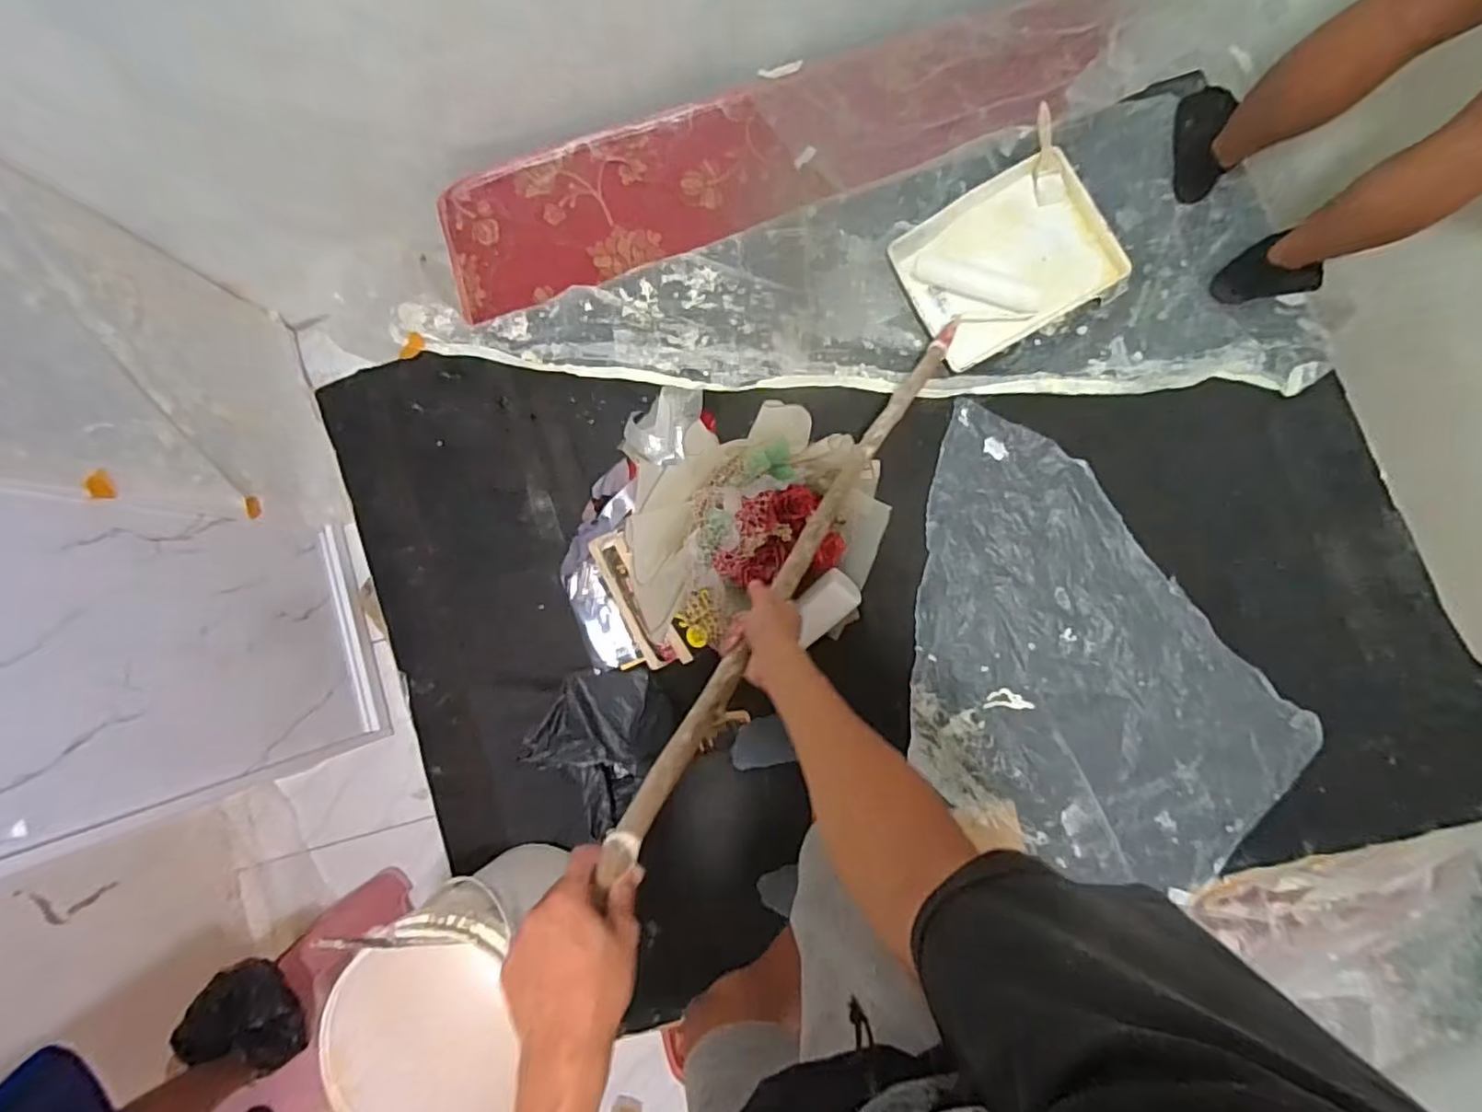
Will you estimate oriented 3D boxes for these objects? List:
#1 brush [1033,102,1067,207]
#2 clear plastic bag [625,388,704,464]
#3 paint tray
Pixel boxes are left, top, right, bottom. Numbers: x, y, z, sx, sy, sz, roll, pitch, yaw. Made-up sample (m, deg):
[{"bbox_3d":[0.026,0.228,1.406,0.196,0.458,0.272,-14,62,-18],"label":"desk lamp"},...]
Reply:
[{"bbox_3d":[0.571,-0.745,1.192,0.049,0.025,0.165,-10,104,6],"label":"brush"},{"bbox_3d":[-0.155,-0.253,1.230,0.135,0.071,0.162,11,87,2],"label":"clear plastic bag"},{"bbox_3d":[0.502,-0.565,1.217,0.349,0.056,0.291,-27,87,-1],"label":"paint tray"}]

